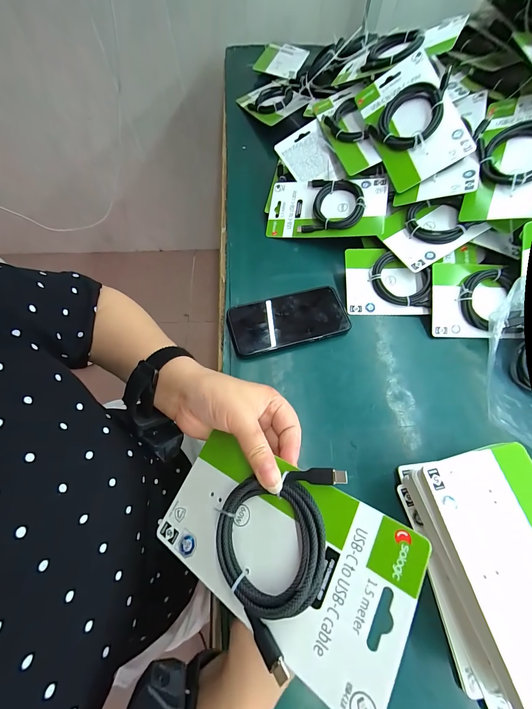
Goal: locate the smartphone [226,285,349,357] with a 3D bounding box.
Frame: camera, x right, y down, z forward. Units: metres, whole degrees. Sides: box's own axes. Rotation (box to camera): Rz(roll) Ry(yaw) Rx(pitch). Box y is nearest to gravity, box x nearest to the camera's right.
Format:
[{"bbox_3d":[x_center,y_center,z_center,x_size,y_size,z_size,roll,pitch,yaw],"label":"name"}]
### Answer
[{"bbox_3d":[0.032,-0.048,0.391,0.155,0.013,0.075,-14,64,-6],"label":"smartphone"}]

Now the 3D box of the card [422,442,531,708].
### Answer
[{"bbox_3d":[0.205,0.171,0.228,0.103,0.008,0.181,-11,64,-5],"label":"card"}]

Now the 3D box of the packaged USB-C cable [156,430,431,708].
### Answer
[{"bbox_3d":[0.003,0.124,0.200,0.176,0.016,0.105,20,76,34],"label":"packaged USB-C cable"}]

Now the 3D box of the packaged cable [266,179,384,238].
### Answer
[{"bbox_3d":[0.092,-0.230,0.452,0.175,0.019,0.095,5,79,16],"label":"packaged cable"}]

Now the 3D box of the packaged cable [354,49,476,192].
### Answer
[{"bbox_3d":[0.208,-0.337,0.415,0.105,0.026,0.176,-21,77,23],"label":"packaged cable"}]

